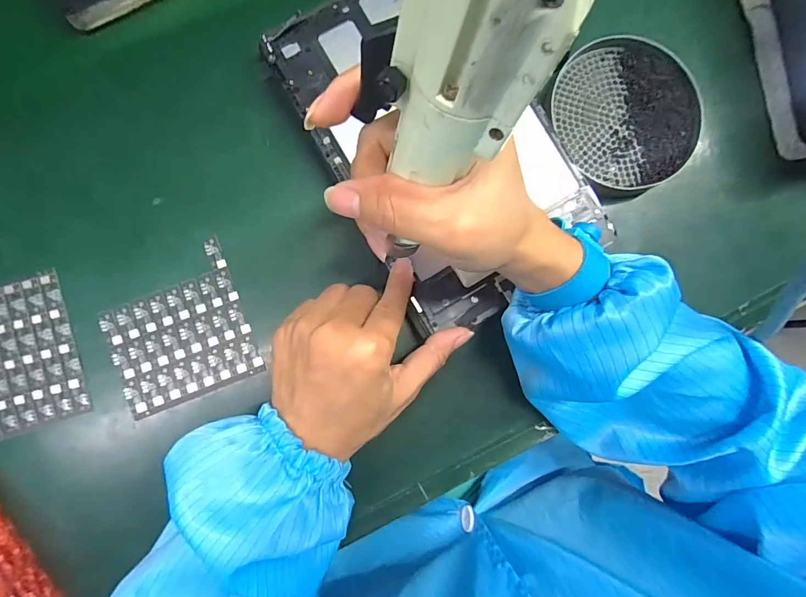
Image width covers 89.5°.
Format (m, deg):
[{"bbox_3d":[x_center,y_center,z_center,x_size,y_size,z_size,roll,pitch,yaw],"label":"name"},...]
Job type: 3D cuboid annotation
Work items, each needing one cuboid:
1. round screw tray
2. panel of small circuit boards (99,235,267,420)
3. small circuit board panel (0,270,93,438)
[{"bbox_3d":[0.167,-0.137,0.305,0.101,0.015,0.111,0,86,-4],"label":"round screw tray"},{"bbox_3d":[-0.158,0.023,0.286,0.091,0.005,0.095,-21,87,-5],"label":"panel of small circuit boards"},{"bbox_3d":[-0.272,0.042,0.277,0.092,0.006,0.098,-17,87,-5],"label":"small circuit board panel"}]

